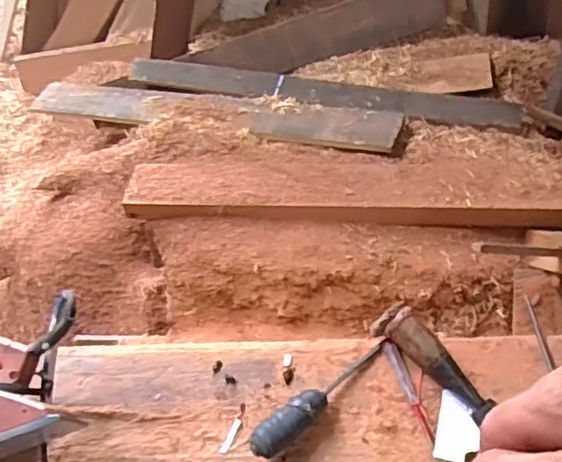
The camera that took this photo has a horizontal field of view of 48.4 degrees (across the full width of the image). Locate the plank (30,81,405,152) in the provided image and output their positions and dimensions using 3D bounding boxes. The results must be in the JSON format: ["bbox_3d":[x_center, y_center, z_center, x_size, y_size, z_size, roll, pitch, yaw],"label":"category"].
[{"bbox_3d":[-0.148,-0.229,1.188,0.747,0.033,0.096,10,65,20],"label":"plank"}]

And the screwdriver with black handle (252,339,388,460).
[{"bbox_3d":[0.046,0.187,0.716,0.195,0.029,0.032,-32,67,-27],"label":"screwdriver with black handle"}]

